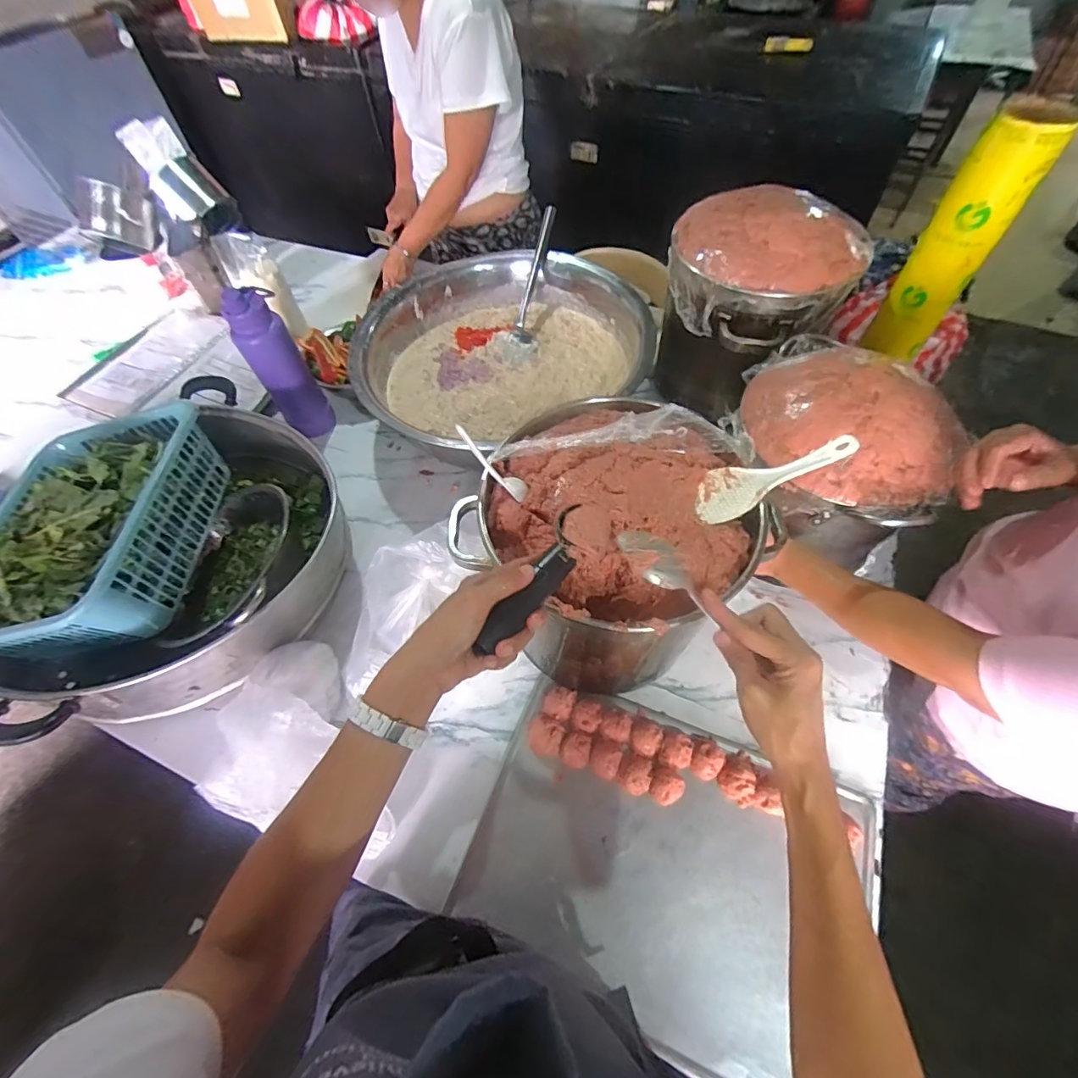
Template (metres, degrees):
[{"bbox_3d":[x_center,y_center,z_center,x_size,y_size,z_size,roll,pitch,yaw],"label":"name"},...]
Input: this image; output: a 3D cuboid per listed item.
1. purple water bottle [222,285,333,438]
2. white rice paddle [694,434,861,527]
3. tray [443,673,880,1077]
[{"bbox_3d":[-0.484,-0.321,0.905,0.093,0.290,0.081,-32,61,-16],"label":"purple water bottle"},{"bbox_3d":[0.249,-0.068,0.513,0.168,0.014,0.057,-22,57,8],"label":"white rice paddle"},{"bbox_3d":[0.146,0.384,0.593,0.439,0.036,0.338,21,61,17],"label":"tray"}]

